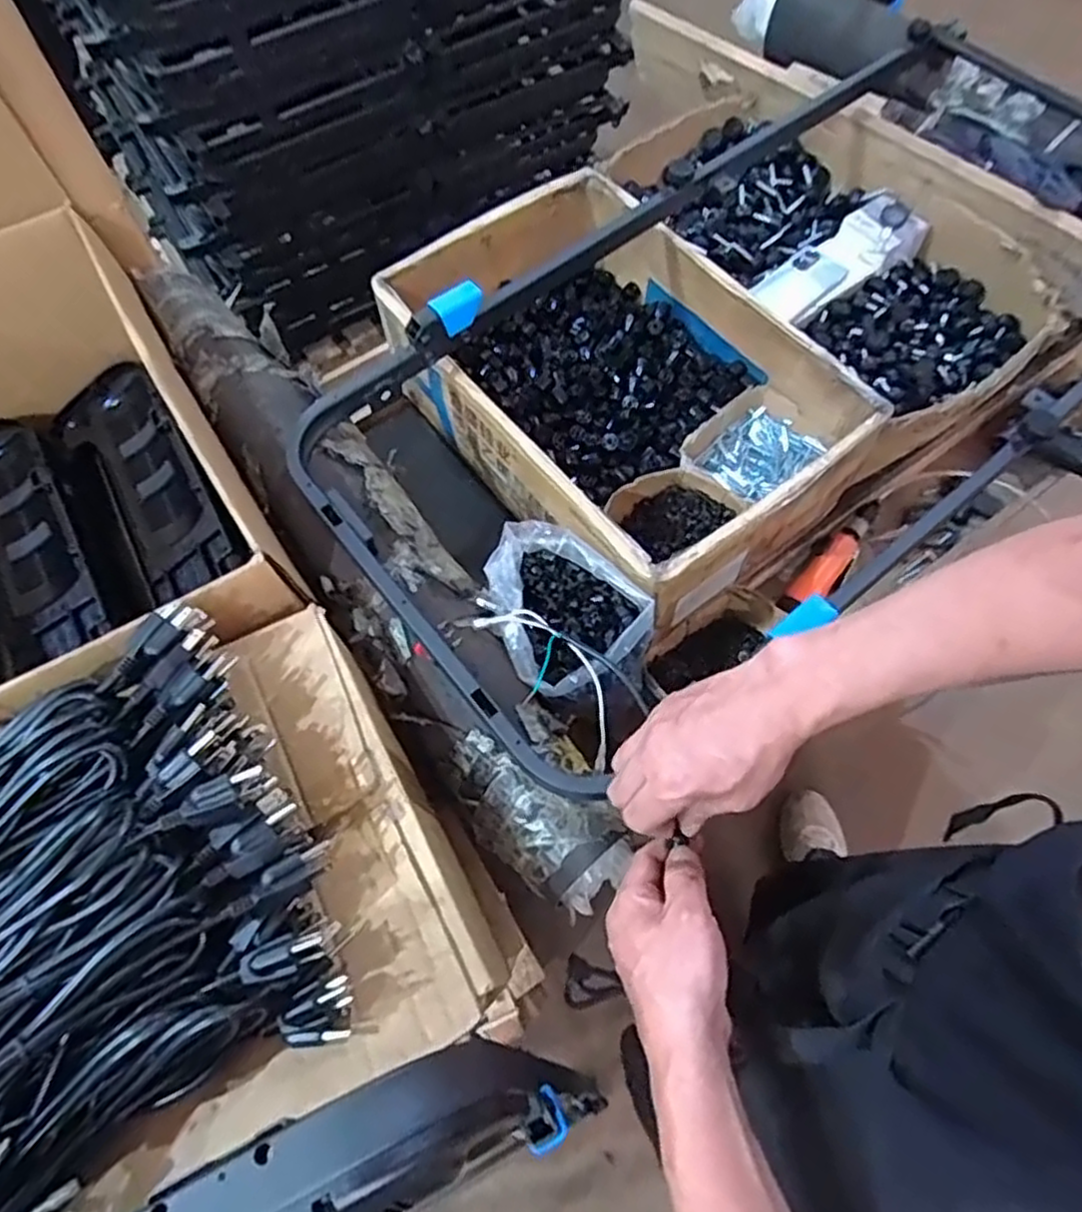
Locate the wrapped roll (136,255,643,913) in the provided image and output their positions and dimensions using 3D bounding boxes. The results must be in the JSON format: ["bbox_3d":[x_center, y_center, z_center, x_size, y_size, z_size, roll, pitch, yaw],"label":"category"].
[{"bbox_3d":[-0.194,-0.090,0.730,0.133,0.083,0.864,-34,69,-12],"label":"wrapped roll"}]

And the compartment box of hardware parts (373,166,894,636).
[{"bbox_3d":[0.089,-0.266,0.878,0.357,0.151,0.529,-35,69,-13],"label":"compartment box of hardware parts"}]

